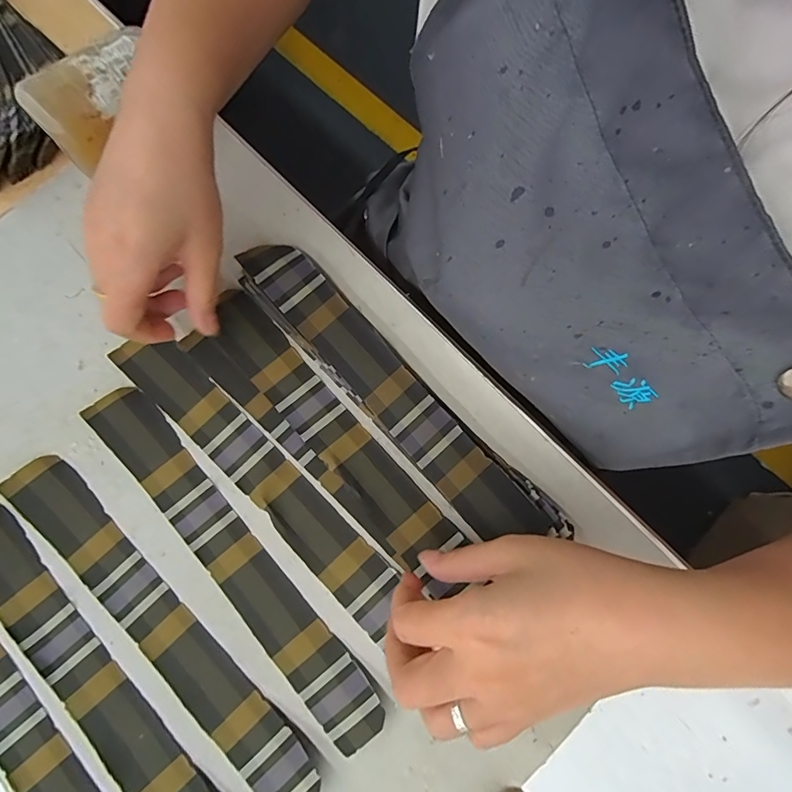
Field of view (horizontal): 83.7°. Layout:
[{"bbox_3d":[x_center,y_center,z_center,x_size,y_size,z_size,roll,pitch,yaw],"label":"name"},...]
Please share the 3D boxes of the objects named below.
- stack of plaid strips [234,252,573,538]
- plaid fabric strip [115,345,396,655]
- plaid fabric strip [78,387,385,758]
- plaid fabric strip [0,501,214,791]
[{"bbox_3d":[-0.003,-0.004,0.284,0.043,0.016,0.258,-43,80,-9],"label":"stack of plaid strips"},{"bbox_3d":[-0.088,0.046,0.280,0.235,0.011,0.036,43,80,9],"label":"plaid fabric strip"},{"bbox_3d":[-0.102,0.097,0.272,0.036,0.009,0.258,-42,80,-9],"label":"plaid fabric strip"},{"bbox_3d":[-0.180,0.165,0.255,0.036,0.007,0.257,-43,80,-9],"label":"plaid fabric strip"}]

